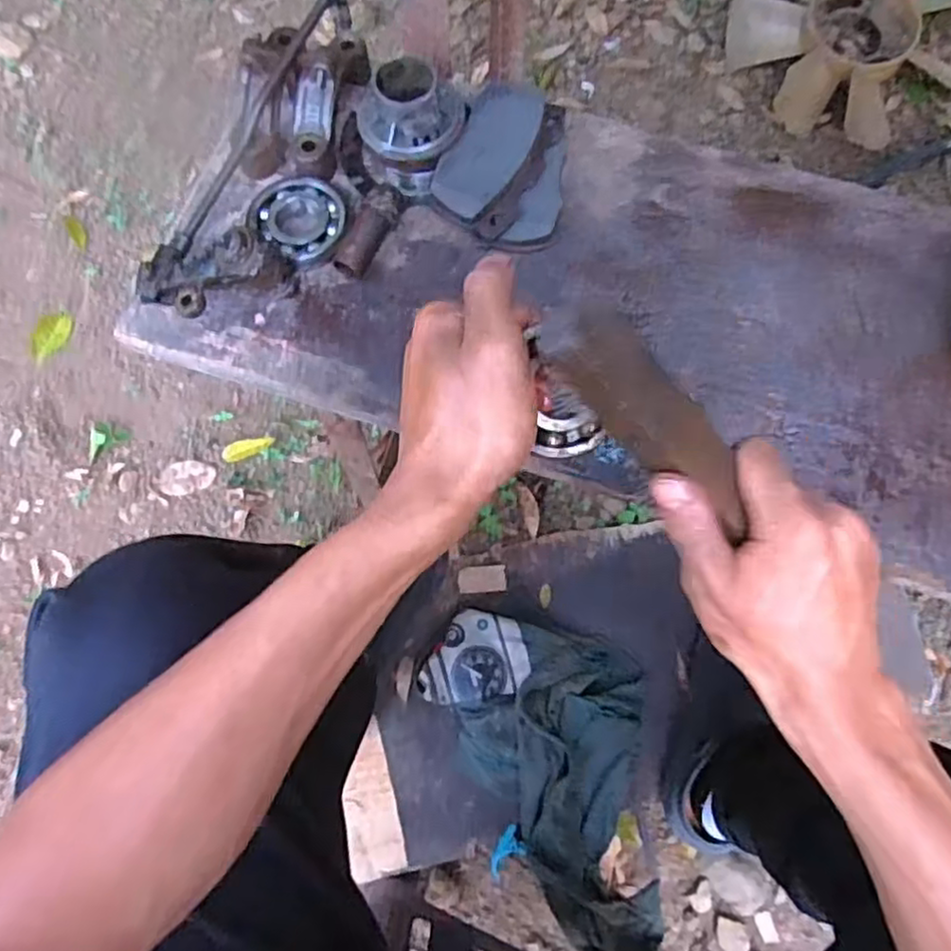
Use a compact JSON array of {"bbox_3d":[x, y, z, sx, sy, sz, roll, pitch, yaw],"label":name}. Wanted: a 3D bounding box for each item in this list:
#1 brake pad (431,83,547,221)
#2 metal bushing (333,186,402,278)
[{"bbox_3d":[0.010,-0.231,0.500,0.049,0.013,0.109,29,83,-4],"label":"brake pad"},{"bbox_3d":[-0.078,-0.177,0.506,0.025,0.022,0.067,27,87,7],"label":"metal bushing"}]

